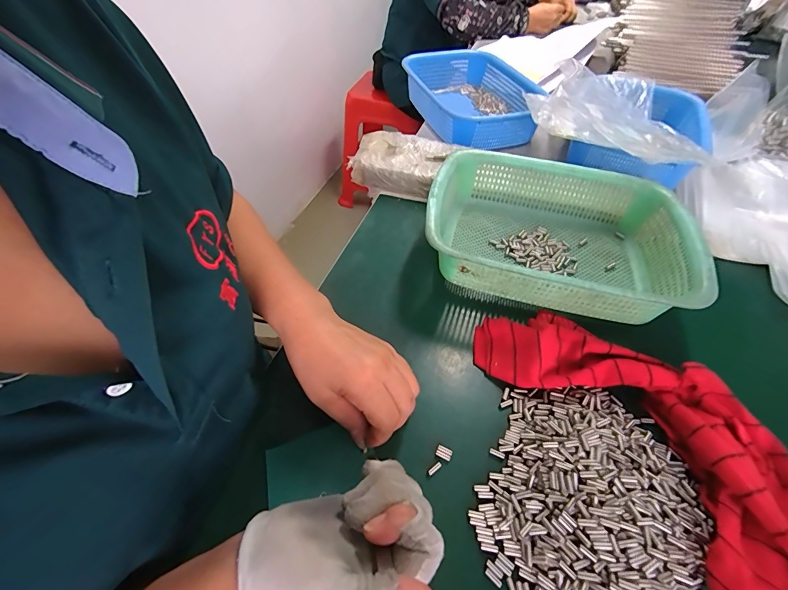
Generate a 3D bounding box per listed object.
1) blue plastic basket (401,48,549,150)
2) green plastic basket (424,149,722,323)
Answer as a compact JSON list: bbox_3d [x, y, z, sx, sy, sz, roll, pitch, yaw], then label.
[{"bbox_3d":[0.143,-0.381,0.709,0.204,0.075,0.299,-15,52,-12],"label":"blue plastic basket"},{"bbox_3d":[0.191,-0.073,0.451,0.288,0.084,0.220,10,51,8],"label":"green plastic basket"}]

